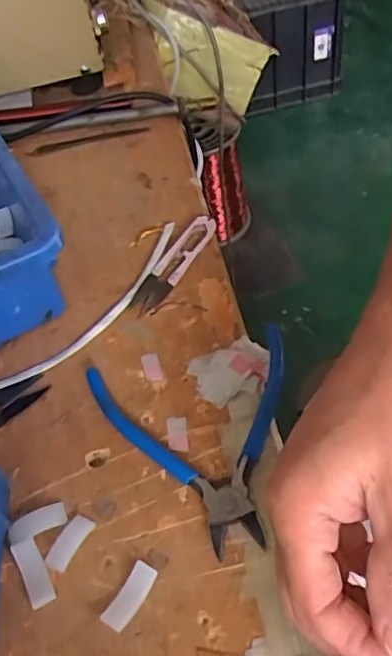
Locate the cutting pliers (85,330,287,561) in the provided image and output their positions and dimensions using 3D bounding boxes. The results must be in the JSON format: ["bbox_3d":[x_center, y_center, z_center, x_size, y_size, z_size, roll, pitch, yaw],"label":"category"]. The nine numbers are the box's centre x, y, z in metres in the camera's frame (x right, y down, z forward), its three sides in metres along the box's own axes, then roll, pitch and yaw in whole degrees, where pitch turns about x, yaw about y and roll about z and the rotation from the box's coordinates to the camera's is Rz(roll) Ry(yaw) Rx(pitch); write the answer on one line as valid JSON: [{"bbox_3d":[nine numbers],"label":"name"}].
[{"bbox_3d":[0.005,0.064,0.334,0.124,0.018,0.131,-14,51,-3],"label":"cutting pliers"}]

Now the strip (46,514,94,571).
[{"bbox_3d":[-0.069,0.115,0.308,0.013,0.004,0.030,22,58,24],"label":"strip"}]

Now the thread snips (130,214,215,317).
[{"bbox_3d":[-0.016,-0.050,0.423,0.019,0.016,0.095,25,55,22],"label":"thread snips"}]

